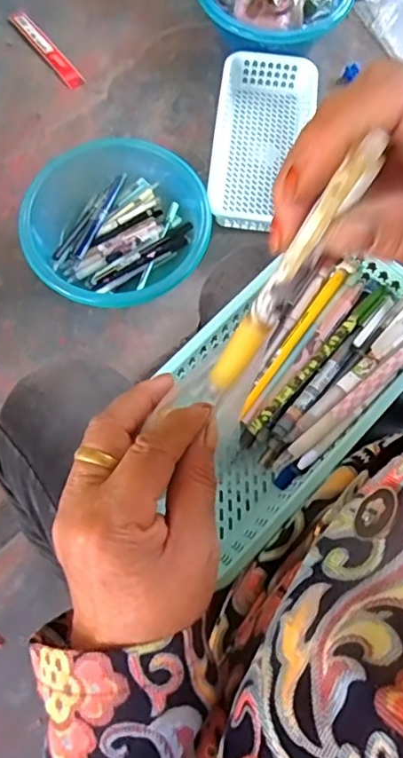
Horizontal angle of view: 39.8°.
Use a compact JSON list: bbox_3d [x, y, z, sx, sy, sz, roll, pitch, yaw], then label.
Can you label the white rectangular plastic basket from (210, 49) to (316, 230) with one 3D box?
[{"bbox_3d":[0.084,-0.326,0.769,0.135,0.056,0.262,7,69,1],"label":"white rectangular plastic basket"}]

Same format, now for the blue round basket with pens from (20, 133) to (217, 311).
[{"bbox_3d":[-0.108,-0.187,0.697,0.216,0.071,0.226,33,72,11],"label":"blue round basket with pens"}]

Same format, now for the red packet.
[{"bbox_3d":[-0.238,-0.503,0.842,0.027,0.004,0.174,-37,74,-14],"label":"red packet"}]

